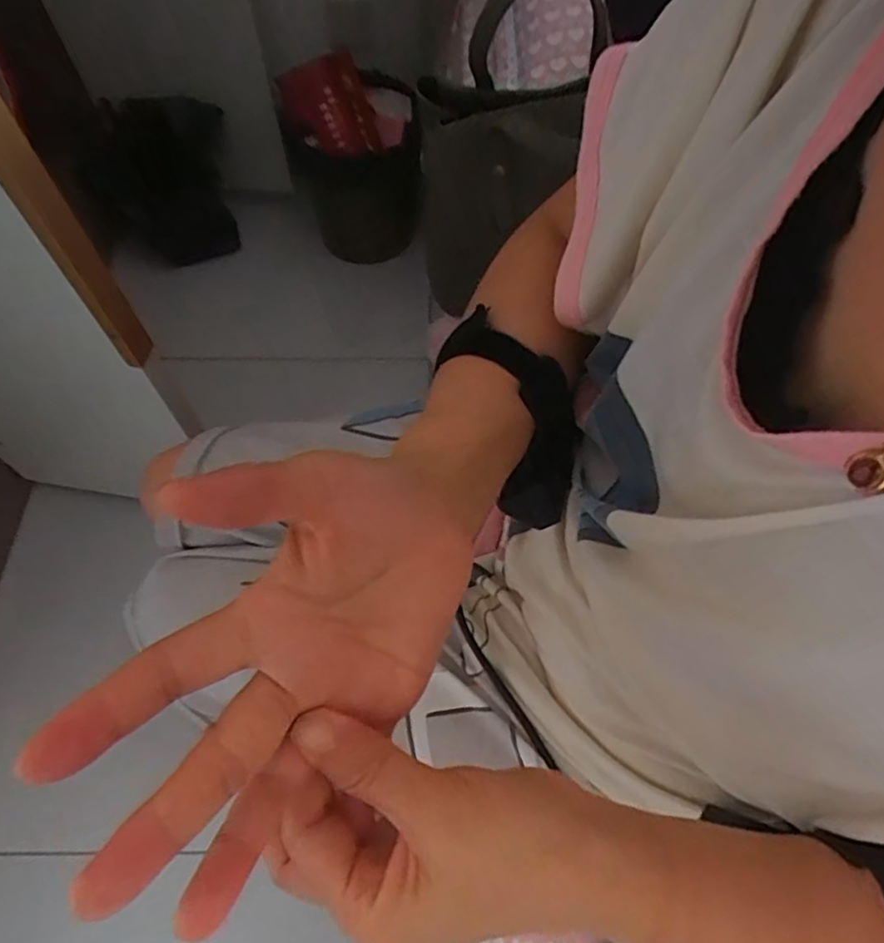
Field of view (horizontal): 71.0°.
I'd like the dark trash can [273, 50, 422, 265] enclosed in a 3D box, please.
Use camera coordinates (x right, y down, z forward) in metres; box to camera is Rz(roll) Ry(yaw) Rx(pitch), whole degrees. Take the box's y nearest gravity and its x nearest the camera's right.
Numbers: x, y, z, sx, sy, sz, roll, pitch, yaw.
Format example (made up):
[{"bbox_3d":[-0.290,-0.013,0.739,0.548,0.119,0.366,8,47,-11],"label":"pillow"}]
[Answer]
[{"bbox_3d":[-0.177,-0.639,1.286,0.261,0.384,0.263,0,61,0],"label":"dark trash can"}]

